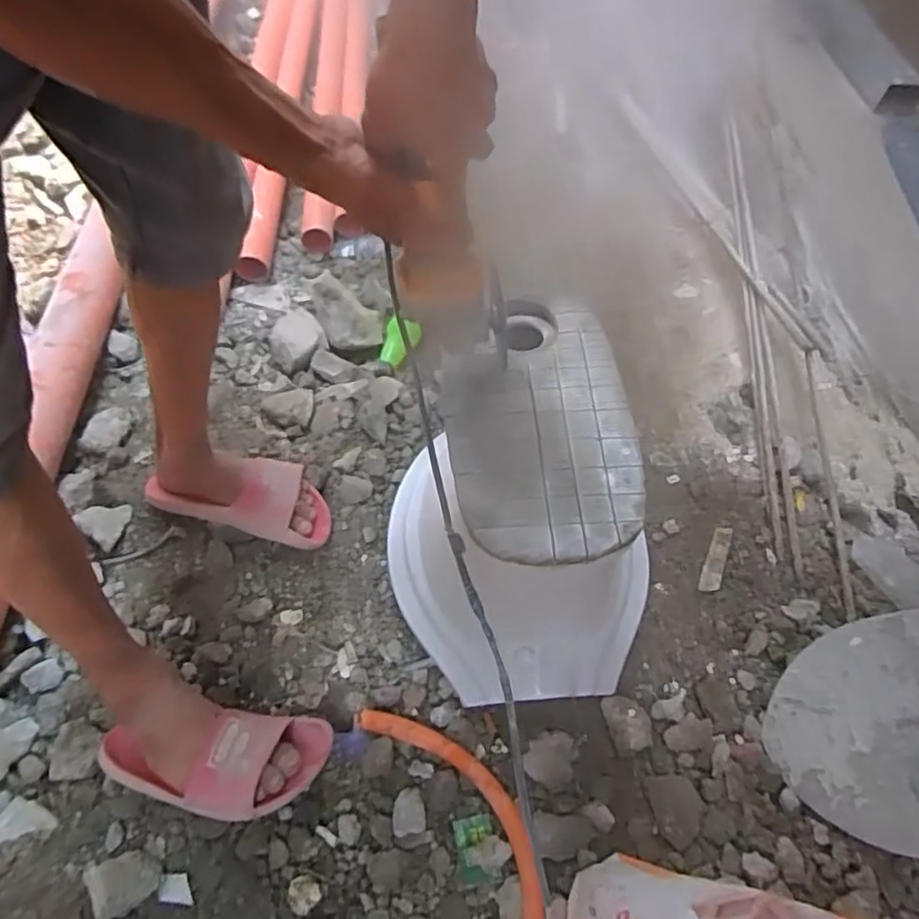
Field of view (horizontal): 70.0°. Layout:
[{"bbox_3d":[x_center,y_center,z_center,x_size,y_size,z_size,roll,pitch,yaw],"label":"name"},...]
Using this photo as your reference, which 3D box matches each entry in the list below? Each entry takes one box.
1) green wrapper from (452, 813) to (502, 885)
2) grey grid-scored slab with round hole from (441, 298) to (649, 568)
[{"bbox_3d":[0.017,0.408,0.686,0.042,0.005,0.063,-14,56,1],"label":"green wrapper"},{"bbox_3d":[0.073,-0.047,0.627,0.177,0.032,0.319,-2,58,-8],"label":"grey grid-scored slab with round hole"}]

